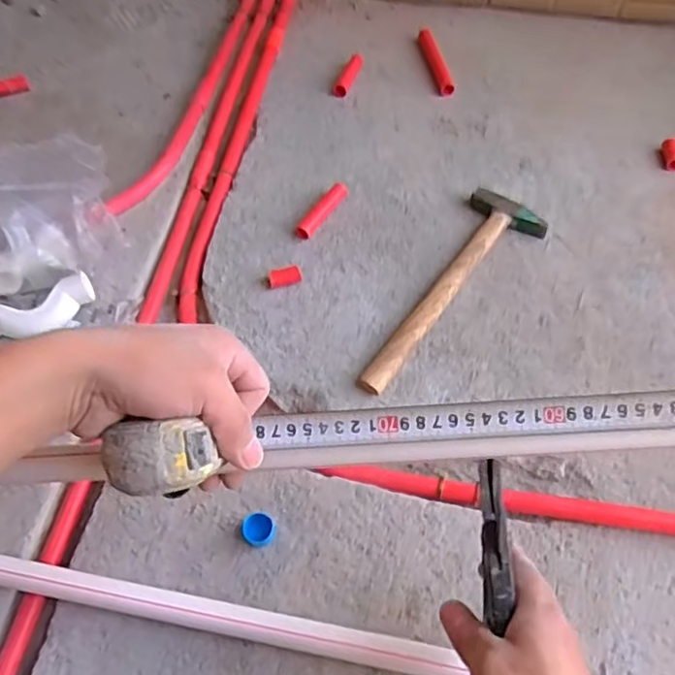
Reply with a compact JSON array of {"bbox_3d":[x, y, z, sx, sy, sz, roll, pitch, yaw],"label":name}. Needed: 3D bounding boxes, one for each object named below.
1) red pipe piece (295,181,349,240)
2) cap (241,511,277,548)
[{"bbox_3d":[-0.019,-0.162,0.781,0.023,0.017,0.095,29,65,15],"label":"red pipe piece"},{"bbox_3d":[-0.074,0.181,0.582,0.029,0.018,0.031,0,61,0],"label":"cap"}]

